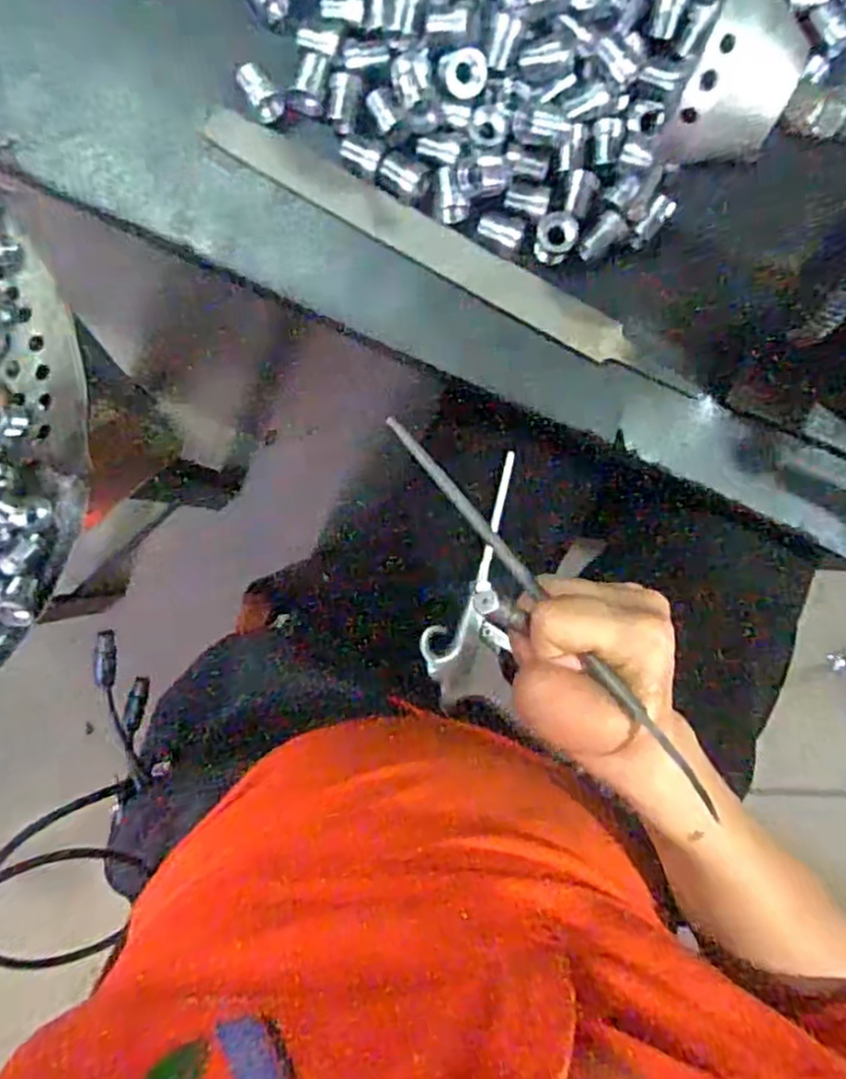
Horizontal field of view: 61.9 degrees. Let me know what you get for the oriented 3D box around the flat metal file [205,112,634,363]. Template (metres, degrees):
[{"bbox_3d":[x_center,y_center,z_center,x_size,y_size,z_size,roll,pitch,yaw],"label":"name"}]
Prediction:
[{"bbox_3d":[-0.003,-0.165,0.387,0.258,0.007,0.020,29,104,2],"label":"flat metal file"}]

